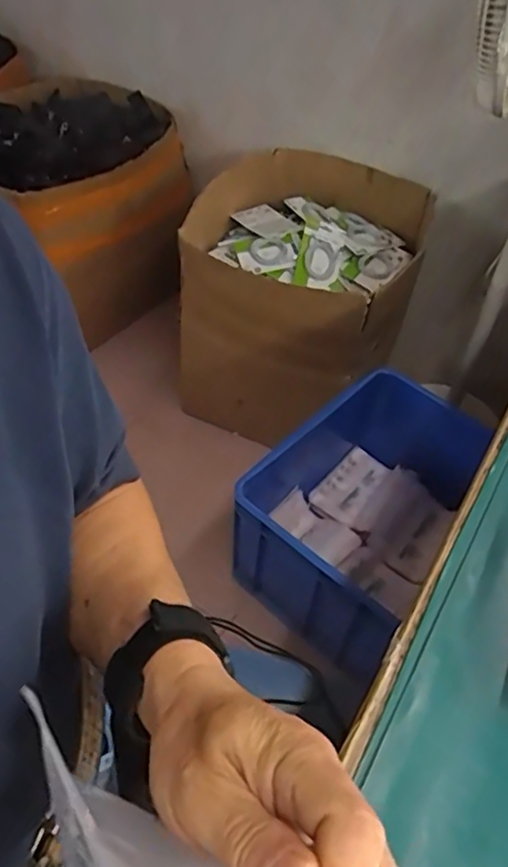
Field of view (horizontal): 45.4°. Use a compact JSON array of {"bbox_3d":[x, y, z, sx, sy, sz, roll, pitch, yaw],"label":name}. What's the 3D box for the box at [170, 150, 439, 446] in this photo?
[{"bbox_3d":[0.090,-0.316,1.426,0.490,0.409,0.562,18,49,10],"label":"box"}]

